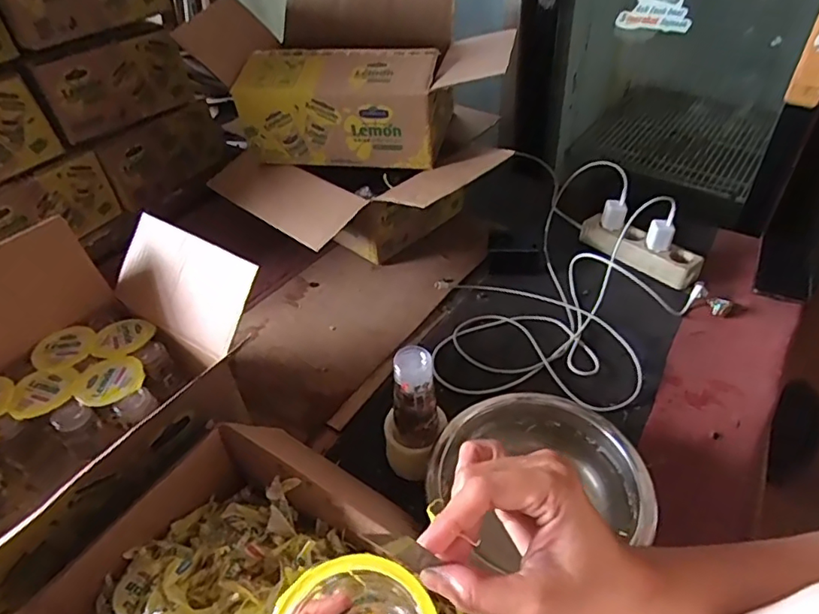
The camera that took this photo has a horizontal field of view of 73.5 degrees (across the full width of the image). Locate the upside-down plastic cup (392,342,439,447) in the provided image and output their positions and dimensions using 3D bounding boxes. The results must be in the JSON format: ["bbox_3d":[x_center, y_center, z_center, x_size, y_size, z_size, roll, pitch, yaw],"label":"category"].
[{"bbox_3d":[0.005,0.101,0.596,0.049,0.125,0.039,-3,42,0],"label":"upside-down plastic cup"}]

